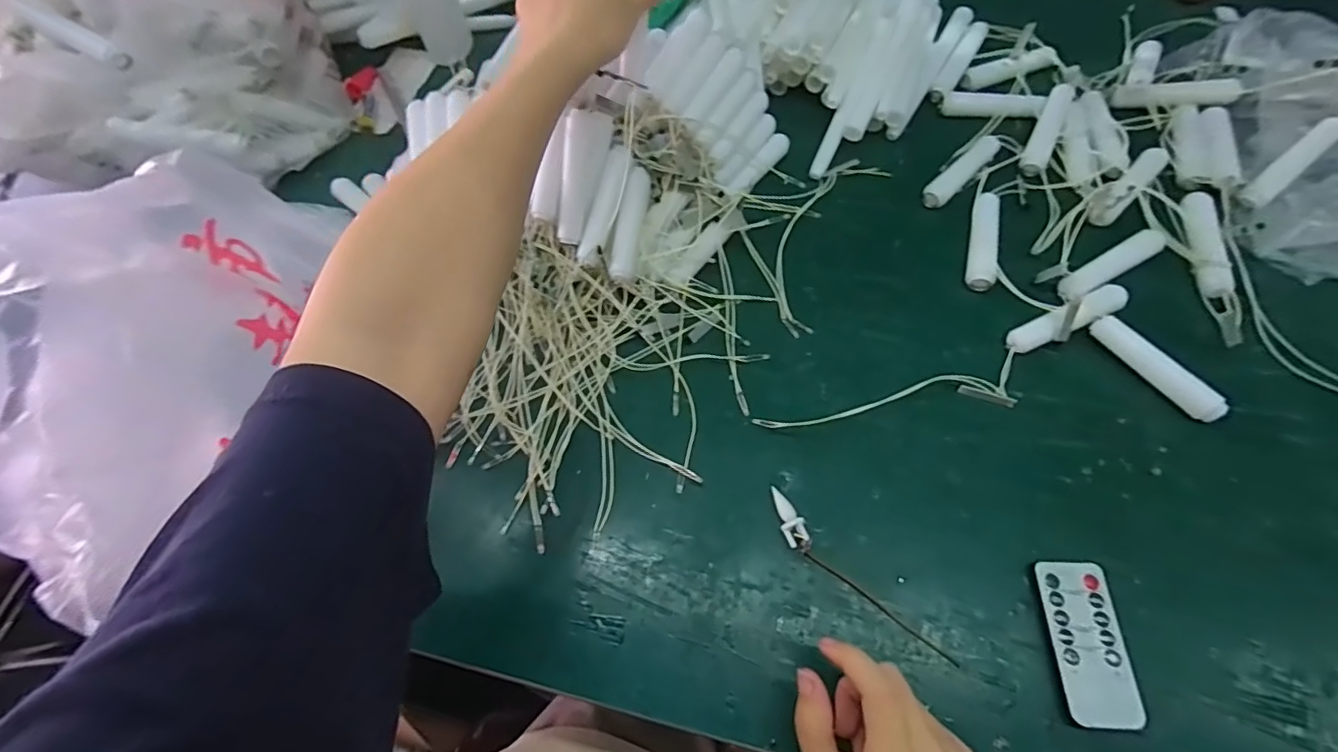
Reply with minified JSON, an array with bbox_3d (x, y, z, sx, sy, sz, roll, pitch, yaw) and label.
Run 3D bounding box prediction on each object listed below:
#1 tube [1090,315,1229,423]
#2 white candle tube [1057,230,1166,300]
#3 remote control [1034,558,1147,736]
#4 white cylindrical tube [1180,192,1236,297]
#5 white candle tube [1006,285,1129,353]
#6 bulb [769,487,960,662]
[{"bbox_3d":[0.325,-0.005,0.379,0.016,0.021,0.088,-37,67,-14],"label":"tube"},{"bbox_3d":[0.326,-0.082,0.419,0.090,0.014,0.020,-28,66,-11],"label":"white candle tube"},{"bbox_3d":[0.235,0.149,0.319,0.038,0.007,0.084,1,64,3],"label":"remote control"},{"bbox_3d":[0.403,-0.100,0.426,0.021,0.016,0.097,9,64,7],"label":"white cylindrical tube"},{"bbox_3d":[0.285,-0.041,0.404,0.091,0.015,0.019,-23,65,-9],"label":"white candle tube"},{"bbox_3d":[0.109,0.123,0.340,0.020,0.009,0.137,-40,68,-16],"label":"bulb"}]

